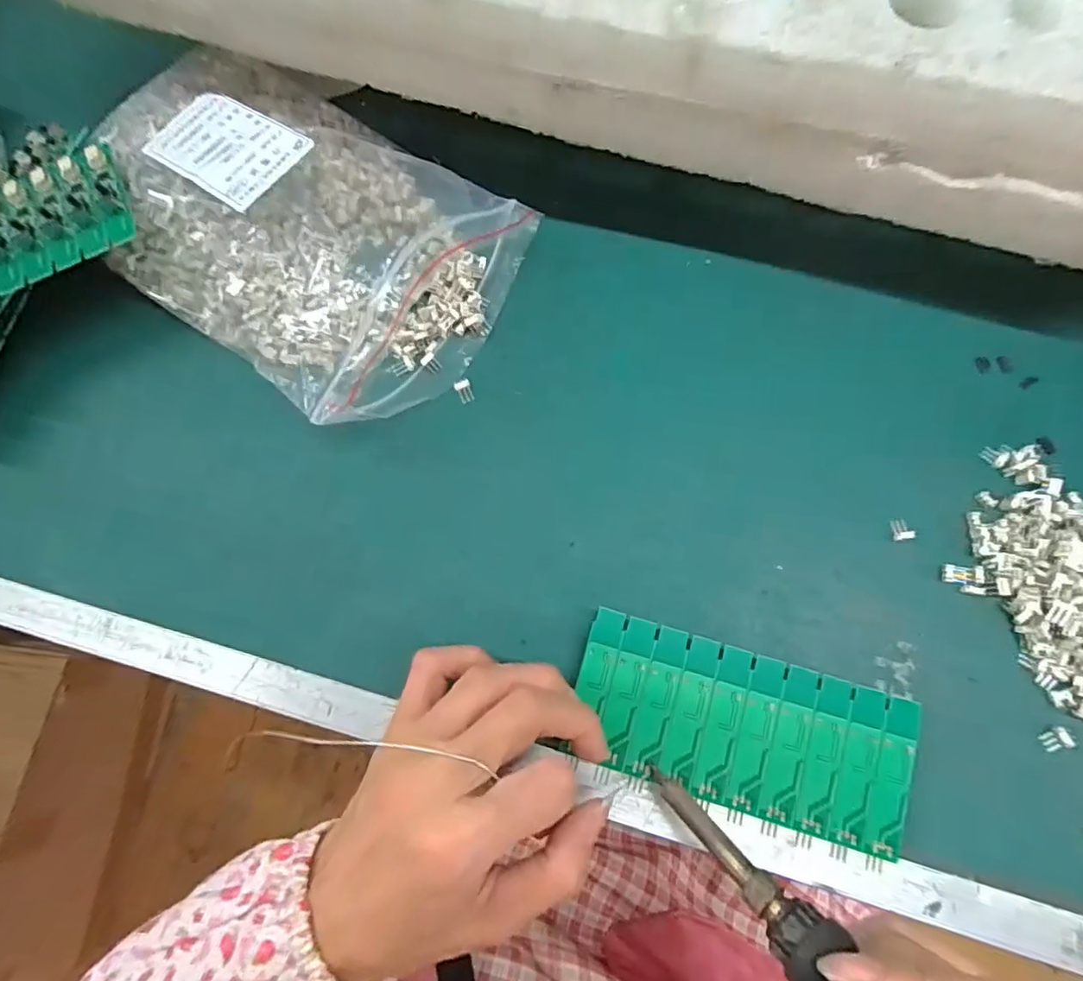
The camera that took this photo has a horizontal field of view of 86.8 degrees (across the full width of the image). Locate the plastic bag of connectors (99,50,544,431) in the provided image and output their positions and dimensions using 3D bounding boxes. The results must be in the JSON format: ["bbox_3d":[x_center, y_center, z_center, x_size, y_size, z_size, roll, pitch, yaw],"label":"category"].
[{"bbox_3d":[-0.130,-0.140,0.295,0.225,0.045,0.148,34,79,10],"label":"plastic bag of connectors"}]

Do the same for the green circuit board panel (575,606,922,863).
[{"bbox_3d":[0.083,0.098,0.239,0.136,0.004,0.062,19,76,7],"label":"green circuit board panel"}]

